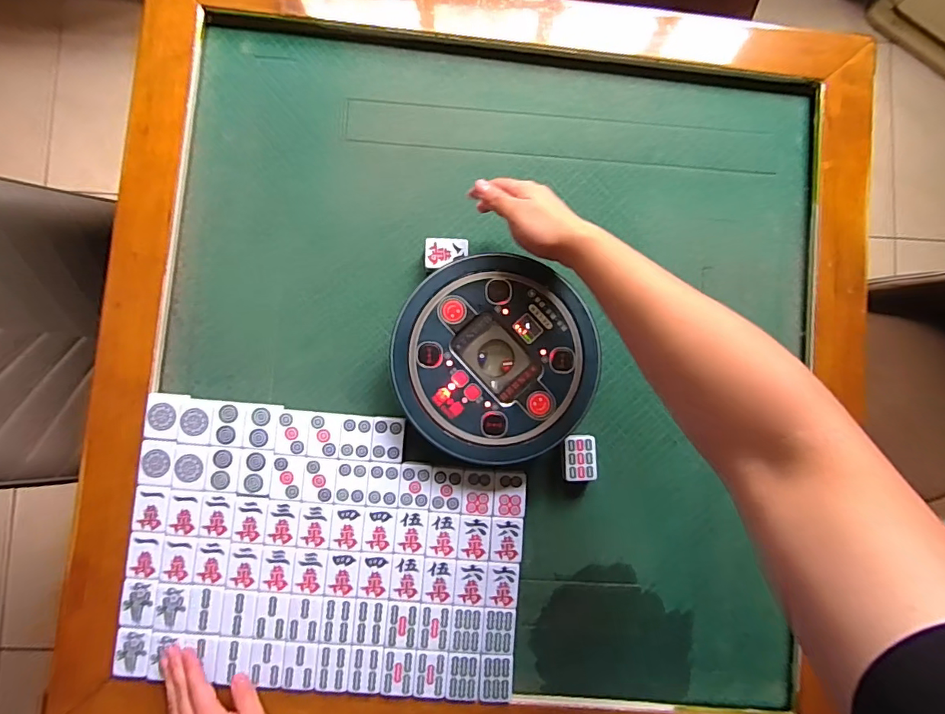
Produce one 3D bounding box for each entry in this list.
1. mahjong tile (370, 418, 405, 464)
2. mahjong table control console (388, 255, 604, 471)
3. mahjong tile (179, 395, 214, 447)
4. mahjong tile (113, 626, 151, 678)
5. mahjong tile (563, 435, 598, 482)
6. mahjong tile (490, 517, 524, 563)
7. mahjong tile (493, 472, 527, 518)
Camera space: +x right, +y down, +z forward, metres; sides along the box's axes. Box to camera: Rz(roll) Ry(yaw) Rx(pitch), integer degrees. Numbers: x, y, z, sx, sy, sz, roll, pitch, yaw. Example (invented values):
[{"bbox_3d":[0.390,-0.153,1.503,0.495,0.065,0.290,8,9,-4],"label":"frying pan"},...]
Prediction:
[{"bbox_3d":[-0.099,0.098,0.583,0.037,0.028,0.052,5,86,-3],"label":"mahjong tile"},{"bbox_3d":[0.028,0.001,0.546,0.220,0.028,0.222,0,83,-3],"label":"mahjong table control console"},{"bbox_3d":[-0.320,0.075,0.570,0.042,0.021,0.053,2,87,-3],"label":"mahjong tile"},{"bbox_3d":[-0.380,0.330,0.555,0.037,0.026,0.056,3,86,-3],"label":"mahjong tile"},{"bbox_3d":[0.127,0.121,0.588,0.037,0.029,0.054,1,87,-3],"label":"mahjong tile"},{"bbox_3d":[0.040,0.215,0.582,0.036,0.025,0.051,3,86,-3],"label":"mahjong tile"},{"bbox_3d":[0.043,0.163,0.581,0.038,0.020,0.050,2,87,-3],"label":"mahjong tile"}]

